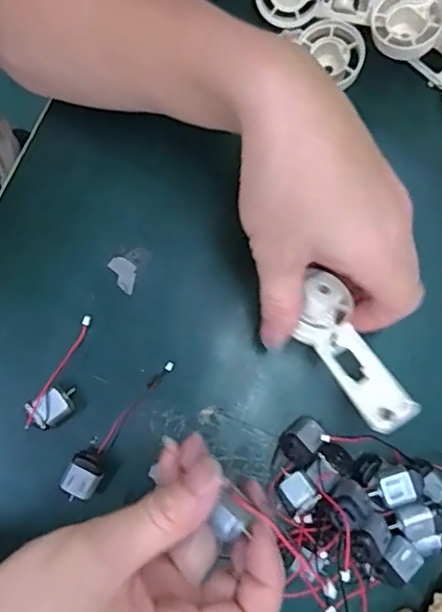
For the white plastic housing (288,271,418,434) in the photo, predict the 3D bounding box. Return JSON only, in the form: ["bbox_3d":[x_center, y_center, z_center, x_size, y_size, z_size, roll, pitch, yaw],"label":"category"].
[{"bbox_3d":[0.068,0.026,0.315,0.032,0.023,0.085,-33,83,-6],"label":"white plastic housing"}]

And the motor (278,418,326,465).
[{"bbox_3d":[0.045,0.076,0.337,0.019,0.018,0.025,42,85,4],"label":"motor"}]

